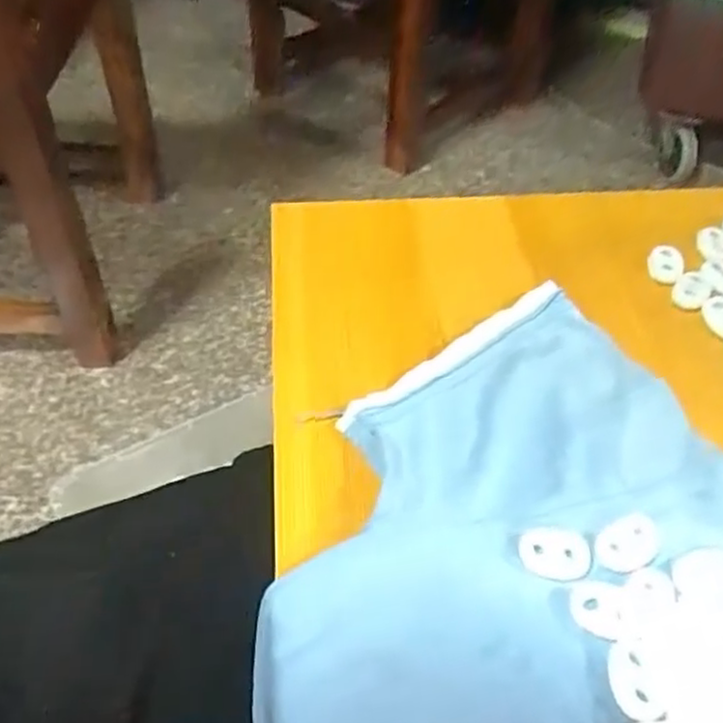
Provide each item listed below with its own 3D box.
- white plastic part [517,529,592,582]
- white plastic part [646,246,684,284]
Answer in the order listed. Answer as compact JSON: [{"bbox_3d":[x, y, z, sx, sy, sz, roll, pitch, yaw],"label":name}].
[{"bbox_3d":[0.063,0.062,0.235,0.023,0.004,0.016,1,49,-1],"label":"white plastic part"},{"bbox_3d":[0.139,-0.045,0.333,0.015,0.004,0.024,19,51,14],"label":"white plastic part"}]

